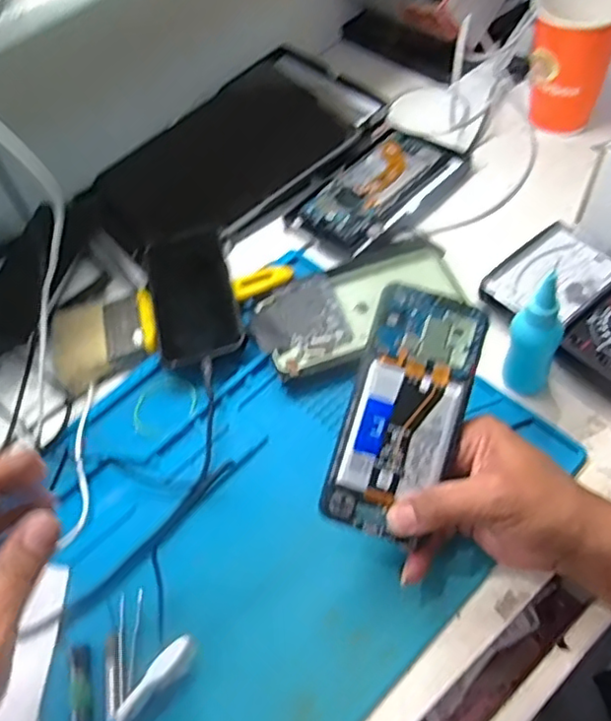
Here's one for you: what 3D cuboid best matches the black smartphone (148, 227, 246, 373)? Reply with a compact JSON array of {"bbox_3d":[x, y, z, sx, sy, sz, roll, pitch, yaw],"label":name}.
[{"bbox_3d":[-0.101,-0.059,0.550,0.073,0.011,0.137,-15,60,-5],"label":"black smartphone"}]

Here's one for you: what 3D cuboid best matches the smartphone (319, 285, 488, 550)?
[{"bbox_3d":[0.064,0.034,0.402,0.073,0.007,0.157,18,83,2],"label":"smartphone"}]

